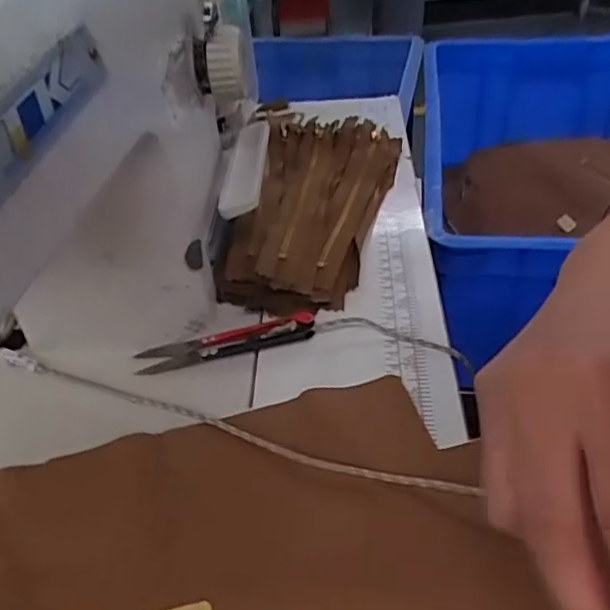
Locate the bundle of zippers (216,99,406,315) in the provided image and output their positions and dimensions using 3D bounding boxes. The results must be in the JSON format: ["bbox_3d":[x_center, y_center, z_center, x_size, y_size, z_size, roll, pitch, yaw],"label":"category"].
[{"bbox_3d":[0.005,-0.078,0.485,0.109,0.033,0.233,4,40,11],"label":"bundle of zippers"}]

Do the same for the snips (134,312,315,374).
[{"bbox_3d":[-0.046,0.020,0.380,0.102,0.013,0.020,-11,40,-7],"label":"snips"}]

